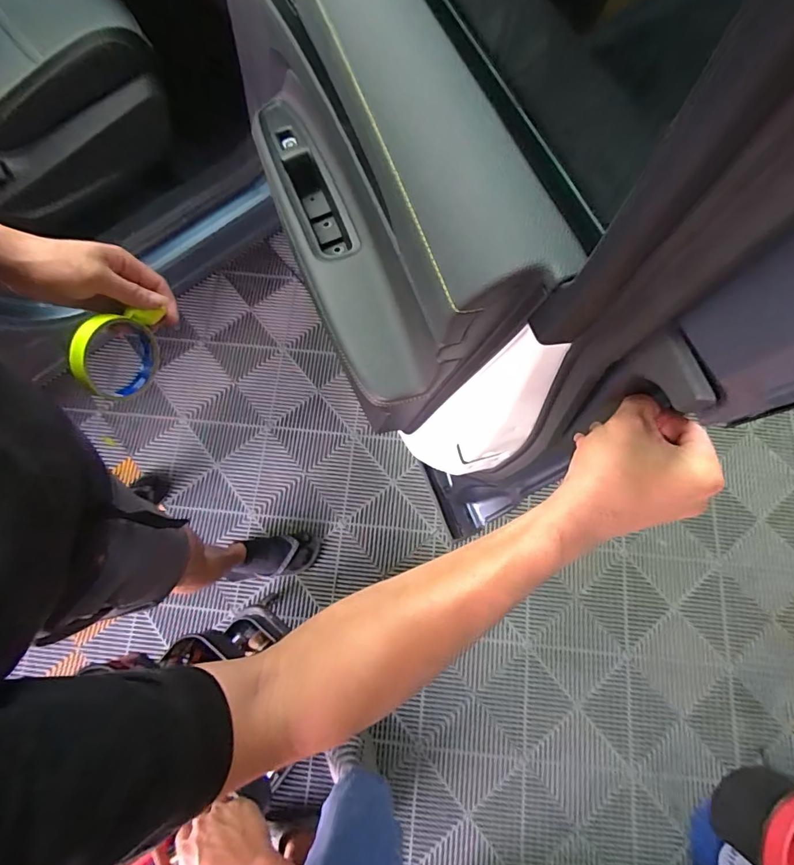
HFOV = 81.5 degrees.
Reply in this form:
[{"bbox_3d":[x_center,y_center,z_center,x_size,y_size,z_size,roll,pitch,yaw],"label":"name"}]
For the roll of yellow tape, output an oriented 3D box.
[{"bbox_3d":[-0.281,-0.083,0.468,0.037,0.075,0.100,17,74,6],"label":"roll of yellow tape"}]

